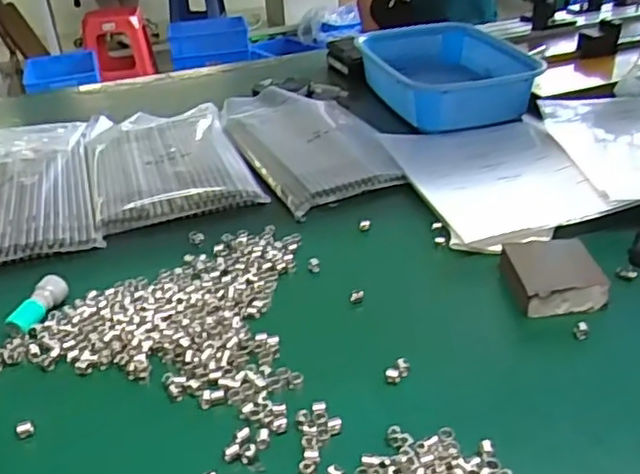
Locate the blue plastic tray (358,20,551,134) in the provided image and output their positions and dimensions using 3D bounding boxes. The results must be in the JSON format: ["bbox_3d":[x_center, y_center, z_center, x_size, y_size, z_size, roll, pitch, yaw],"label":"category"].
[{"bbox_3d":[0.180,-0.250,0.968,0.209,0.066,0.316,-8,31,-5],"label":"blue plastic tray"}]

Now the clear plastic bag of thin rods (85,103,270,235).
[{"bbox_3d":[-0.195,-0.101,0.820,0.181,0.024,0.311,-14,32,-14],"label":"clear plastic bag of thin rods"}]

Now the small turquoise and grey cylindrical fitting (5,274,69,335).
[{"bbox_3d":[-0.242,0.057,0.556,0.022,0.022,0.058,6,33,17],"label":"small turquoise and grey cylindrical fitting"}]

